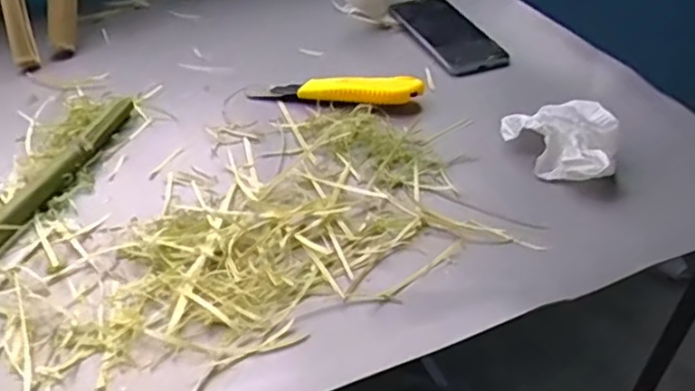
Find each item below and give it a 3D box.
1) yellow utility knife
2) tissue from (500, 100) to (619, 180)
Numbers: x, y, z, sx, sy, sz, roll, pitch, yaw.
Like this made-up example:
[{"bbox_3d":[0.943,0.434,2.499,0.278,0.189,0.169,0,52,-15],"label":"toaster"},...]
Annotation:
[{"bbox_3d":[-0.009,-0.107,0.651,0.164,0.025,0.019,5,42,4],"label":"yellow utility knife"},{"bbox_3d":[0.188,-0.052,0.574,0.063,0.047,0.102,-22,47,-24],"label":"tissue"}]

